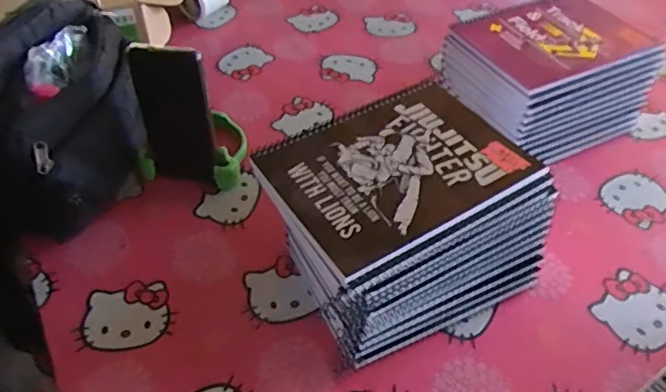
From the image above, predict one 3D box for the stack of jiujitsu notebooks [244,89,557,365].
[{"bbox_3d":[0.062,0.025,0.510,0.204,0.150,0.158,-23,51,-20],"label":"stack of jiujitsu notebooks"}]

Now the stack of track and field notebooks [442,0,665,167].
[{"bbox_3d":[0.250,-0.144,0.695,0.223,0.121,0.165,-17,49,-15],"label":"stack of track and field notebooks"}]

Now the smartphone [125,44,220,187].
[{"bbox_3d":[-0.171,-0.084,0.611,0.085,0.162,0.015,8,40,10],"label":"smartphone"}]

